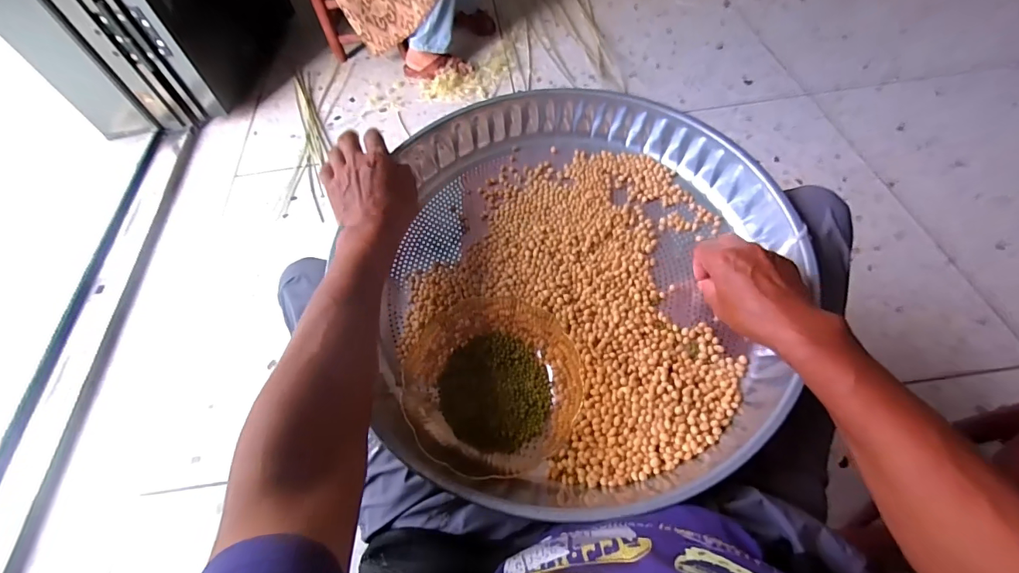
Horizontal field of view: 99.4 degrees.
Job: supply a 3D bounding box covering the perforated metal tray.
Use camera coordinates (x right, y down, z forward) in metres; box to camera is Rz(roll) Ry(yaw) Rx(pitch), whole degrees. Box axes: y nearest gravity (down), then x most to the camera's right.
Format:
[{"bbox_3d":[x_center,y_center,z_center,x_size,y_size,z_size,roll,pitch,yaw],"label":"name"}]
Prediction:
[{"bbox_3d":[0.081,-0.023,0.485,0.428,0.086,0.486,0,58,5],"label":"perforated metal tray"}]

